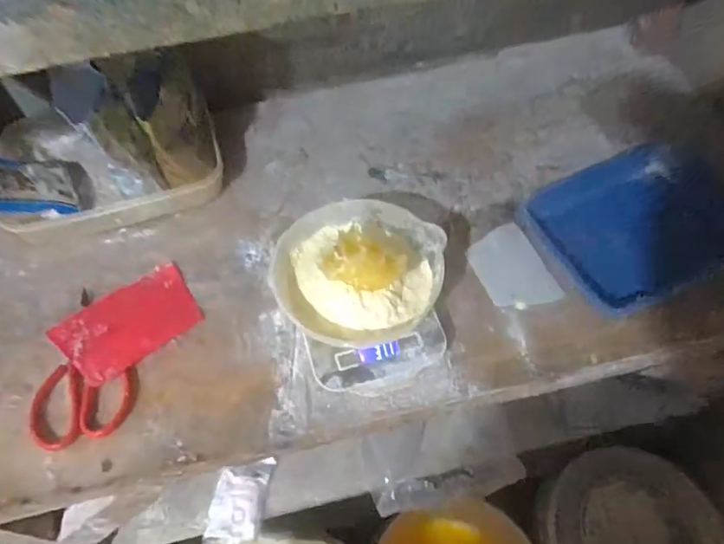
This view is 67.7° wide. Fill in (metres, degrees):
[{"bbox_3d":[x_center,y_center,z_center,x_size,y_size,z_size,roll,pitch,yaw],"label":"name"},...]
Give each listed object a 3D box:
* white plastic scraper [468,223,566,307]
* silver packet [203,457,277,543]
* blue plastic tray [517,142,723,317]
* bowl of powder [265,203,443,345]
[{"bbox_3d":[0.171,-0.005,0.621,0.074,0.009,0.109,-17,59,-8],"label":"white plastic scraper"},{"bbox_3d":[-0.185,0.341,0.810,0.081,0.015,0.124,8,59,8],"label":"silver packet"},{"bbox_3d":[0.326,-0.059,0.632,0.228,0.030,0.184,-25,60,-12],"label":"blue plastic tray"},{"bbox_3d":[-0.005,-0.010,0.551,0.162,0.068,0.165,-1,58,2],"label":"bowl of powder"}]

